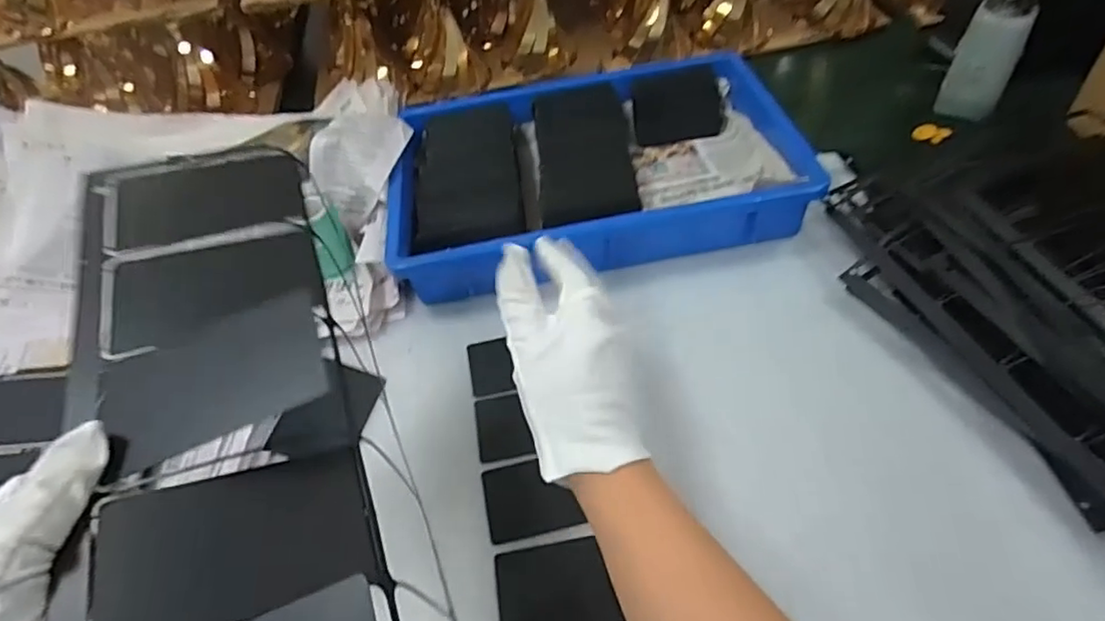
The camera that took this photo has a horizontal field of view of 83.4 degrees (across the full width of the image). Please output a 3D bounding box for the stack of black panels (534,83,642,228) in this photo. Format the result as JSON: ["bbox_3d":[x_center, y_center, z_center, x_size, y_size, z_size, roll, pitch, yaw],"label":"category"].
[{"bbox_3d":[0.030,-0.144,0.603,0.090,0.046,0.191,-5,51,1],"label":"stack of black panels"}]

